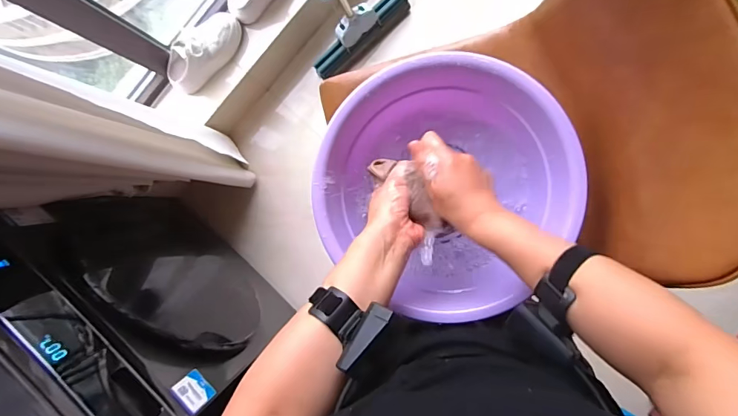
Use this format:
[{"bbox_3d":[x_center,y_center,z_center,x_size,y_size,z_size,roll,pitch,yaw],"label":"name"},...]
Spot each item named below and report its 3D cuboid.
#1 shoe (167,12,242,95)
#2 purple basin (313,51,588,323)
[{"bbox_3d":[-0.503,-0.470,1.259,0.112,0.113,0.268,31,95,5],"label":"shoe"},{"bbox_3d":[0.100,-0.033,0.563,0.293,0.131,0.303,0,91,6],"label":"purple basin"}]

